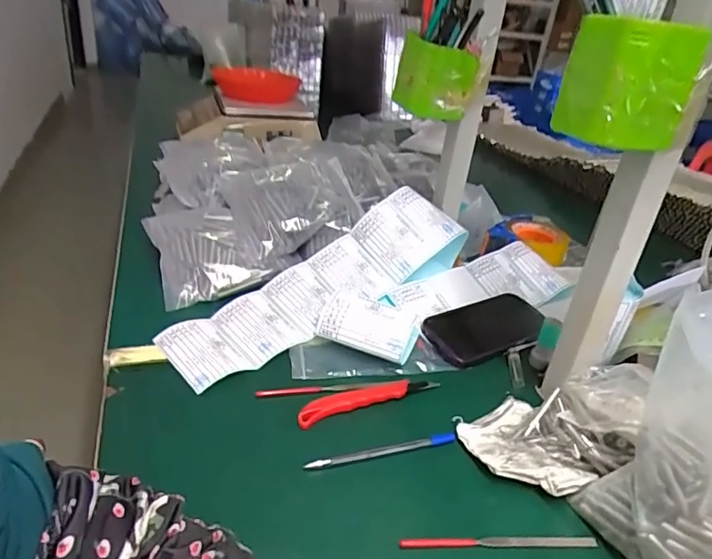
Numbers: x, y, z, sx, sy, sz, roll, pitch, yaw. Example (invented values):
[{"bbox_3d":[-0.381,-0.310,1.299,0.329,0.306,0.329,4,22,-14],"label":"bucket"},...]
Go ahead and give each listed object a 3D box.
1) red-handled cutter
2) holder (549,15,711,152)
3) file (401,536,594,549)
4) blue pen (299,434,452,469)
[{"bbox_3d":[0.014,0.115,0.520,0.152,0.010,0.024,-8,33,-25],"label":"red-handled cutter"},{"bbox_3d":[0.195,-0.139,0.375,0.068,0.078,0.069,-8,33,-25],"label":"holder"},{"bbox_3d":[0.110,0.201,0.403,0.155,0.004,0.009,3,30,-8],"label":"file"},{"bbox_3d":[0.024,0.152,0.466,0.140,0.005,0.009,-4,31,-20],"label":"blue pen"}]

